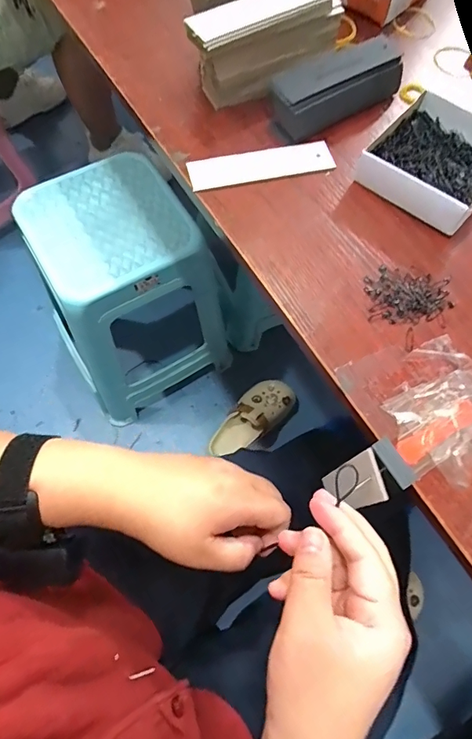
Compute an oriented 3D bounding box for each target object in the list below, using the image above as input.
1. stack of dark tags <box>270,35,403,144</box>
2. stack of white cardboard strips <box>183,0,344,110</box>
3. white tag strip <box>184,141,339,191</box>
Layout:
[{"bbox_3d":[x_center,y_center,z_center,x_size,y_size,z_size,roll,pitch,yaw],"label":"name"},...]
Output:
[{"bbox_3d":[0.089,-0.251,0.385,0.134,0.036,0.045,-29,71,-14],"label":"stack of dark tags"},{"bbox_3d":[0.025,-0.279,0.379,0.137,0.067,0.035,-30,71,-14],"label":"stack of white cardboard strips"},{"bbox_3d":[0.022,-0.173,0.369,0.124,0.004,0.032,-14,75,-10],"label":"white tag strip"}]

